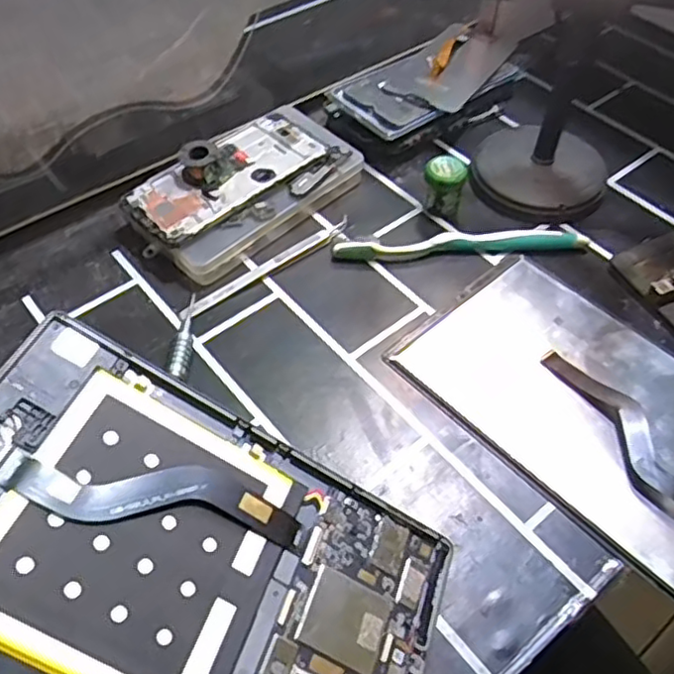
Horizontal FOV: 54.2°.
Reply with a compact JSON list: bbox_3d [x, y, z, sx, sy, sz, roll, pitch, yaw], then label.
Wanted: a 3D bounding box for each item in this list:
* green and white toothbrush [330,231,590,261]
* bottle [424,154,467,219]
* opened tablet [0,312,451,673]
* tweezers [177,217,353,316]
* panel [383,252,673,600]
[{"bbox_3d":[0.092,-0.068,0.492,0.188,0.023,0.018,-2,52,-2],"label":"green and white toothbrush"},{"bbox_3d":[0.082,-0.117,0.508,0.029,0.041,0.023,10,52,7],"label":"bottle"},{"bbox_3d":[-0.062,0.100,0.292,0.232,0.005,0.144,32,51,-9],"label":"opened tablet"},{"bbox_3d":[-0.050,-0.051,0.481,0.144,0.009,0.013,-33,59,-24],"label":"tweezers"},{"bbox_3d":[0.162,0.040,0.413,0.144,0.015,0.231,-37,61,-26],"label":"panel"}]

